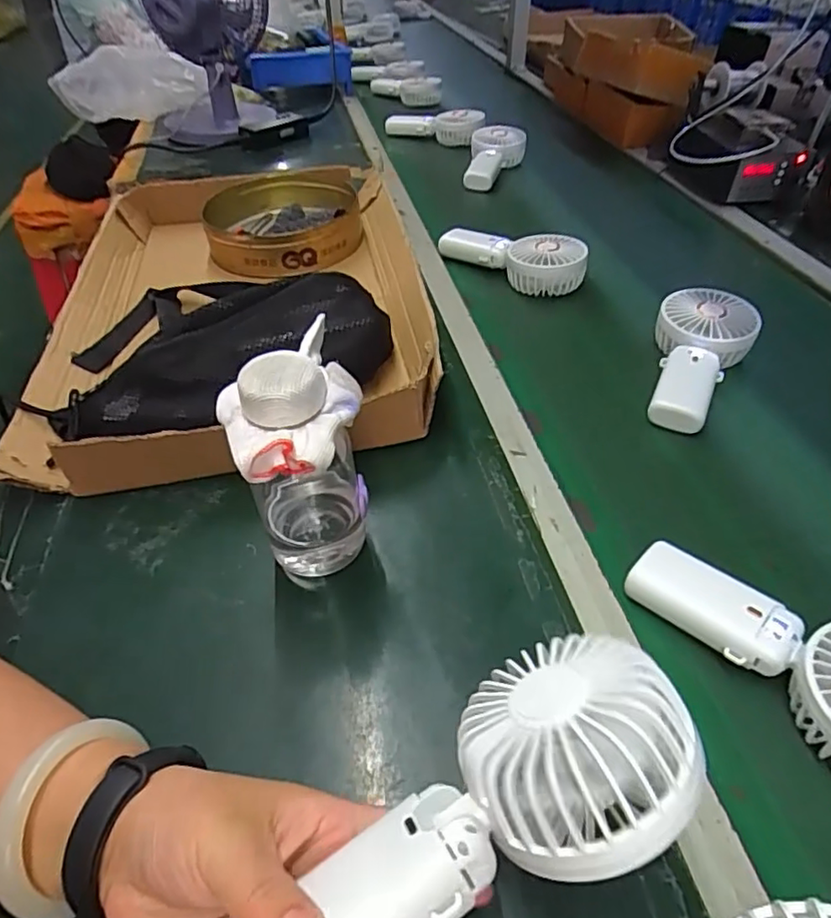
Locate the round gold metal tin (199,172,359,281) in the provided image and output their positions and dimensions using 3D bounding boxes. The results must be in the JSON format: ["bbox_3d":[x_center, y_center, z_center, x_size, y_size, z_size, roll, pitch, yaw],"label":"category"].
[{"bbox_3d":[-0.162,-0.289,0.728,0.184,0.053,0.202,-1,43,1],"label":"round gold metal tin"}]

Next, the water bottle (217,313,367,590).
[{"bbox_3d":[-0.066,0.007,0.355,0.070,0.154,0.081,-14,44,-11],"label":"water bottle"}]

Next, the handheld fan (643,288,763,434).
[{"bbox_3d":[0.258,-0.094,0.552,0.090,0.057,0.177,21,48,23],"label":"handheld fan"}]

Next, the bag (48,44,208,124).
[{"bbox_3d":[-0.530,-0.696,1.104,0.298,0.099,0.058,7,44,8],"label":"bag"}]

